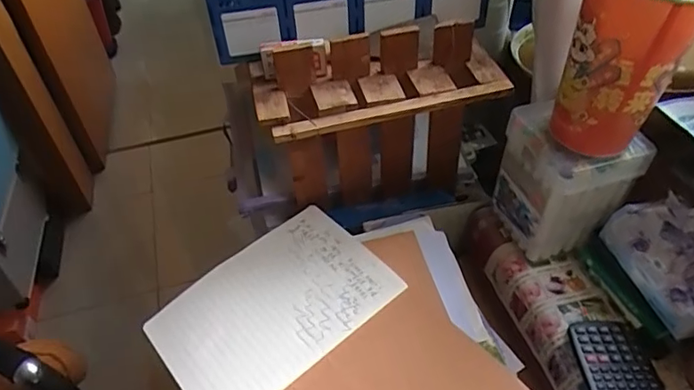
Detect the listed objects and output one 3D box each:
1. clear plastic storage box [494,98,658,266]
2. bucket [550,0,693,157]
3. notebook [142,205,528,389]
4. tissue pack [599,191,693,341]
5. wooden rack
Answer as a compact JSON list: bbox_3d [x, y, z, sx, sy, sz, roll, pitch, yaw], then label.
[{"bbox_3d":[0.255,-0.019,0.639,0.112,0.150,0.116,-15,46,-11],"label":"clear plastic storage box"},{"bbox_3d":[0.270,-0.135,0.517,0.093,0.174,0.104,25,52,25],"label":"bucket"},{"bbox_3d":[-0.024,0.180,0.562,0.251,0.045,0.347,-33,52,-26],"label":"notebook"},{"bbox_3d":[0.334,0.061,0.542,0.071,0.085,0.138,-19,47,-15],"label":"tissue pack"},{"bbox_3d":[0.036,-0.077,0.632,0.255,0.221,0.098,-9,46,-6],"label":"wooden rack"}]

